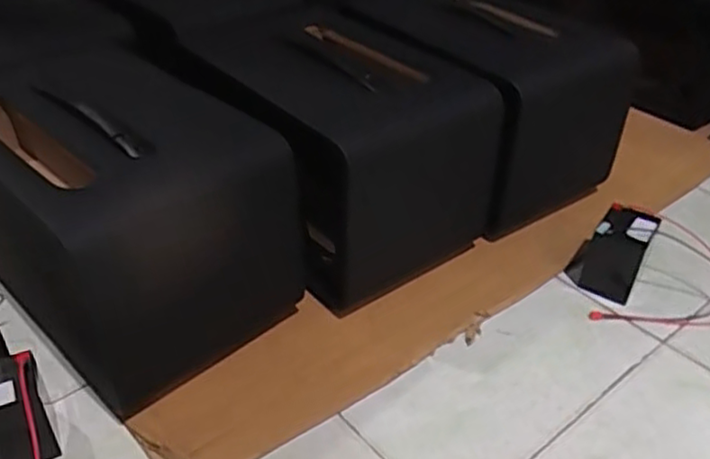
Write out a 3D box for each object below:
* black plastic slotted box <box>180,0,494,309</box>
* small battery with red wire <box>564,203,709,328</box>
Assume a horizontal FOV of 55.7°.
[{"bbox_3d":[-0.066,-0.141,1.041,0.320,0.295,0.498,-23,43,-29],"label":"black plastic slotted box"},{"bbox_3d":[0.426,0.038,0.944,0.222,0.105,0.178,-8,37,-12],"label":"small battery with red wire"}]

